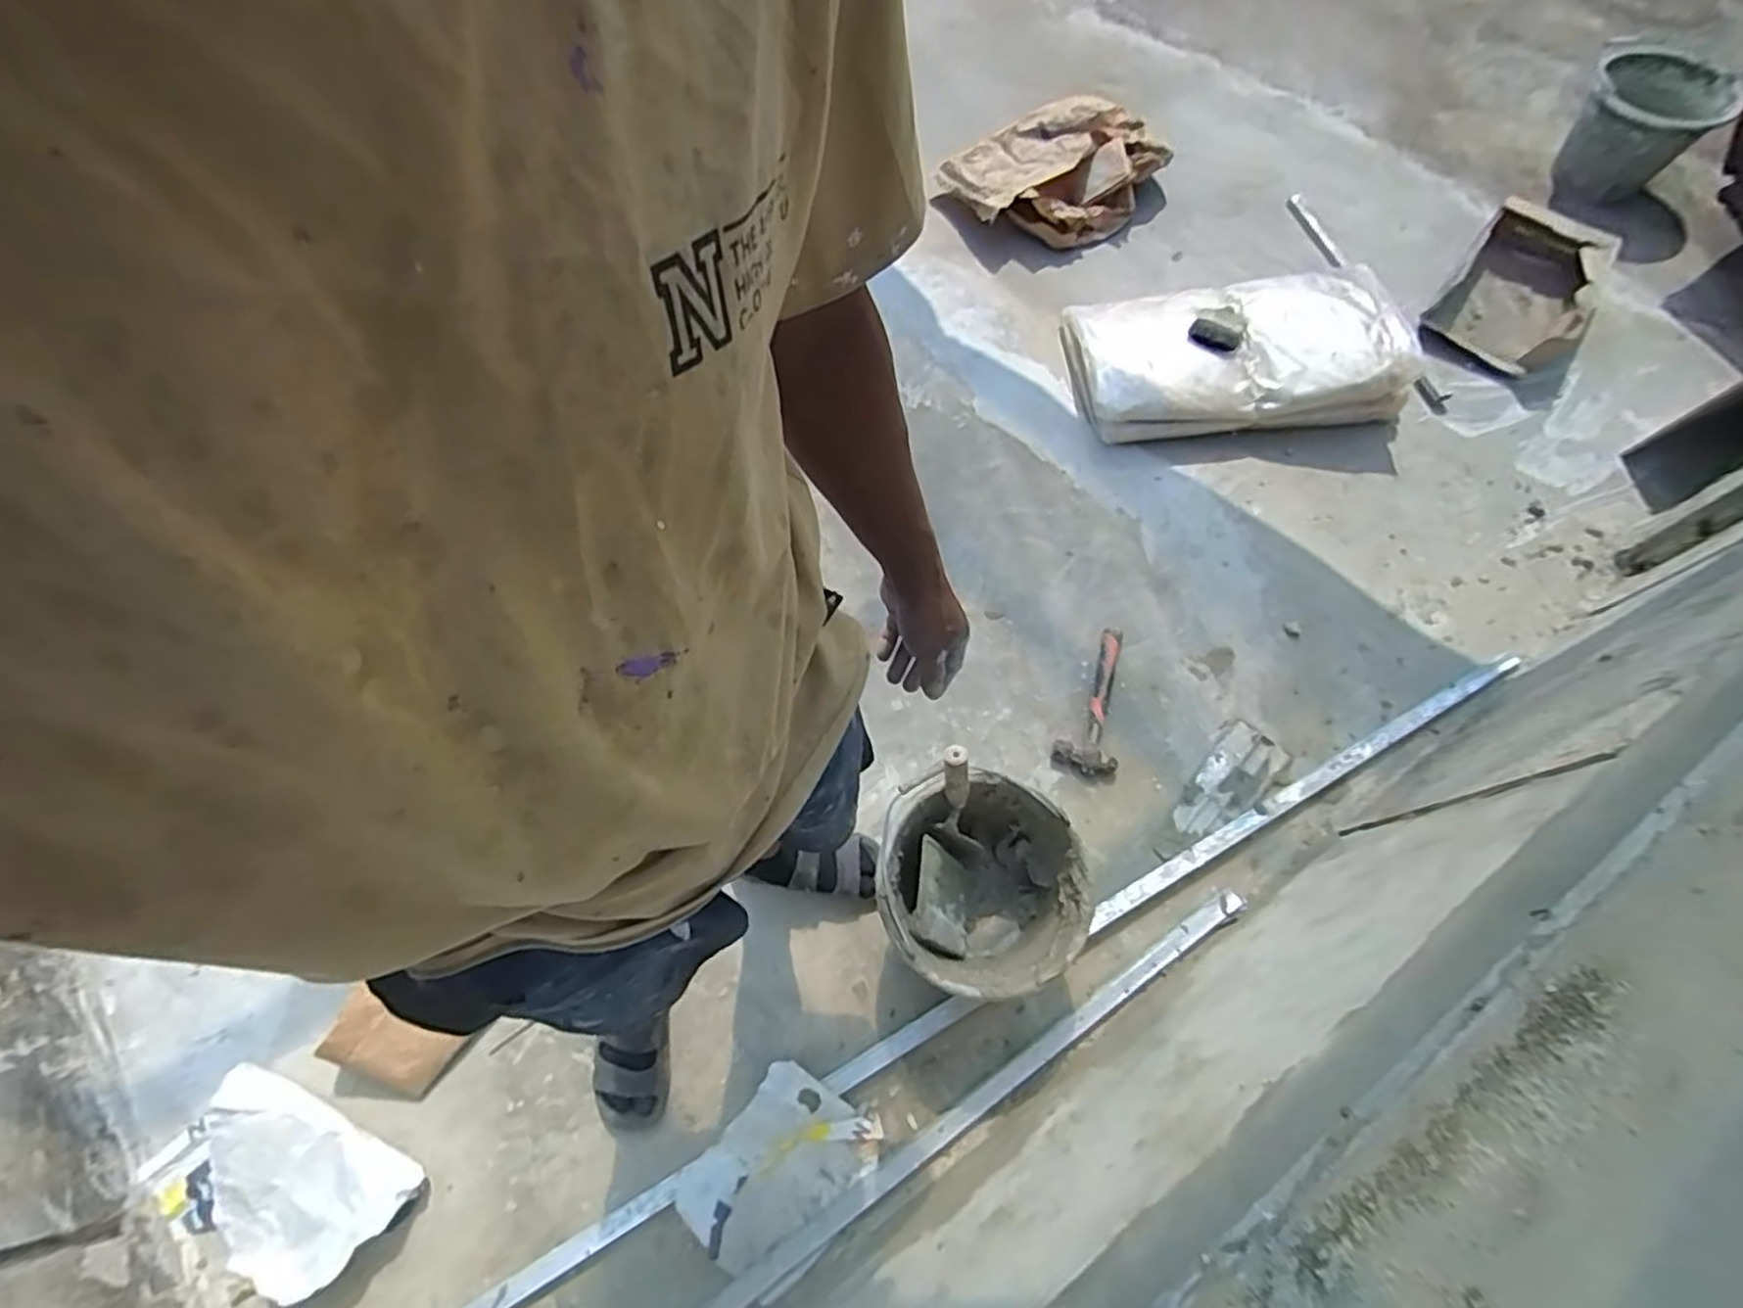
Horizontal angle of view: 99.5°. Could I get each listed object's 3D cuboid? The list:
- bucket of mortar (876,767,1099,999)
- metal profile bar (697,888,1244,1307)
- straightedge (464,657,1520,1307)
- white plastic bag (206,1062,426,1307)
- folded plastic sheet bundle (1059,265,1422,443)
[{"bbox_3d":[0.158,0.347,1.094,0.278,0.220,0.279,-1,65,2],"label":"bucket of mortar"},{"bbox_3d":[0.136,0.662,1.070,1.034,0.037,0.037,-32,68,-12],"label":"metal profile bar"},{"bbox_3d":[0.272,0.458,1.133,1.900,0.036,0.050,-27,67,-10],"label":"straightedge"},{"bbox_3d":[-0.823,0.740,1.041,0.315,0.072,0.213,32,71,14],"label":"white plastic bag"},{"bbox_3d":[0.747,-0.637,1.537,0.625,0.151,0.369,-5,65,0],"label":"folded plastic sheet bundle"}]

